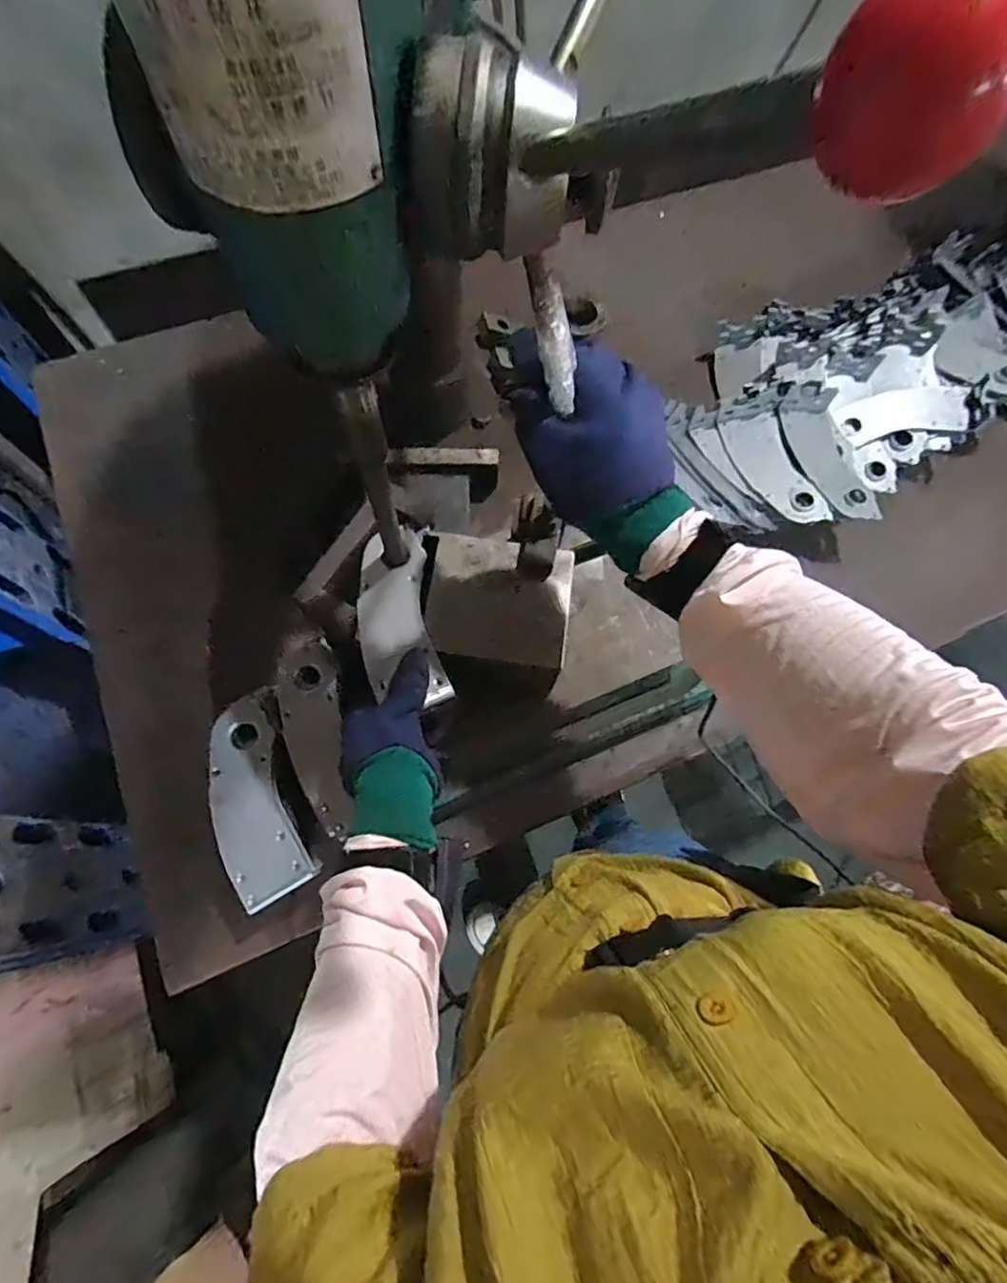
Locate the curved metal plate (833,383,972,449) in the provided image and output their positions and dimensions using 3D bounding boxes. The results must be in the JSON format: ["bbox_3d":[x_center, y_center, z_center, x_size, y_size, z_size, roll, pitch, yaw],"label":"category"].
[{"bbox_3d":[0.506,-0.293,0.759,0.158,0.013,0.073,-9,72,8],"label":"curved metal plate"}]

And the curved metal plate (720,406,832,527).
[{"bbox_3d":[0.329,-0.210,0.727,0.070,0.019,0.162,-15,73,-7],"label":"curved metal plate"}]

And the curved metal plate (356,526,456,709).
[{"bbox_3d":[-0.094,-0.023,0.525,0.067,0.021,0.172,-10,67,-6],"label":"curved metal plate"}]

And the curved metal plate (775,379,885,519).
[{"bbox_3d":[0.401,-0.234,0.727,0.073,0.028,0.195,-14,73,-7],"label":"curved metal plate"}]

